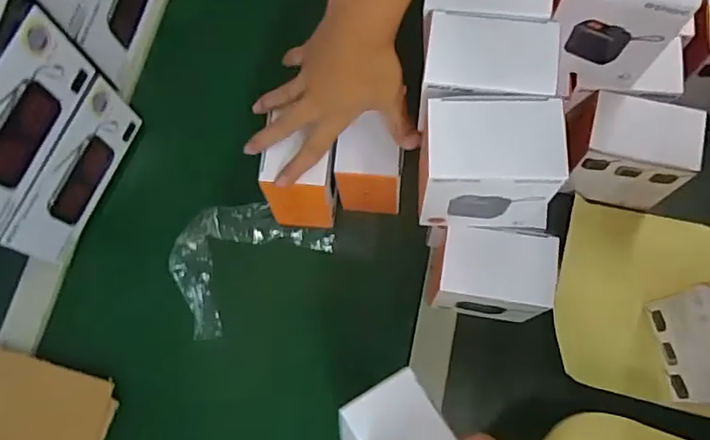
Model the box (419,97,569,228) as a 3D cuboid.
[{"bbox_3d":[0.106,-0.040,0.447,0.111,0.114,0.070,1,73,4],"label":"box"}]

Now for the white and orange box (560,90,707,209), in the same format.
[{"bbox_3d":[0.270,-0.066,0.560,0.106,0.120,0.070,13,74,8],"label":"white and orange box"}]

